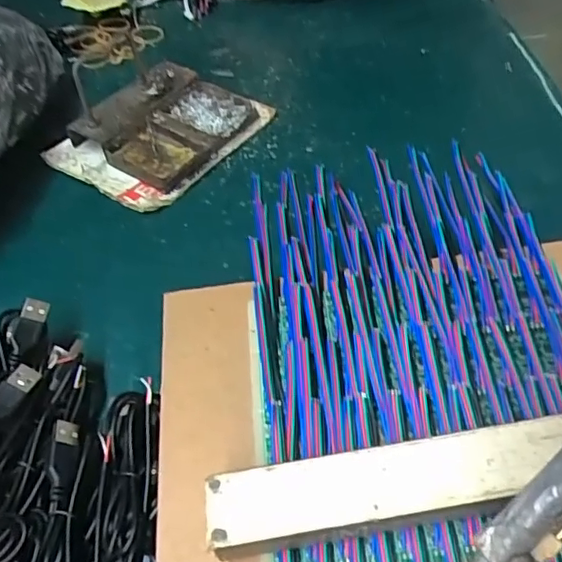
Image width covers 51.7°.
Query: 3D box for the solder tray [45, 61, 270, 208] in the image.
[{"bbox_3d":[-0.096,-0.123,0.457,0.119,0.026,0.141,26,55,24],"label":"solder tray"}]

